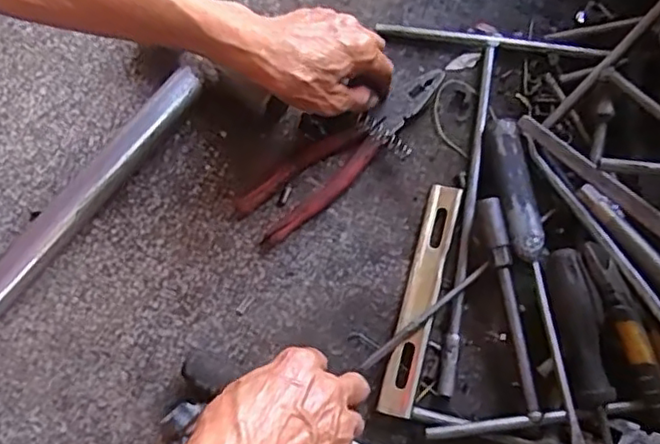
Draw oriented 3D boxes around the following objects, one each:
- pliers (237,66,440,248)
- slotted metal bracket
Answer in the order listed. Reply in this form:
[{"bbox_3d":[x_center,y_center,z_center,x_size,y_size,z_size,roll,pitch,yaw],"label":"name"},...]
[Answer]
[{"bbox_3d":[0.011,-0.059,0.516,0.198,0.028,0.048,-39,77,-9],"label":"pliers"},{"bbox_3d":[0.069,0.056,0.478,0.024,0.013,0.178,15,75,6],"label":"slotted metal bracket"}]

